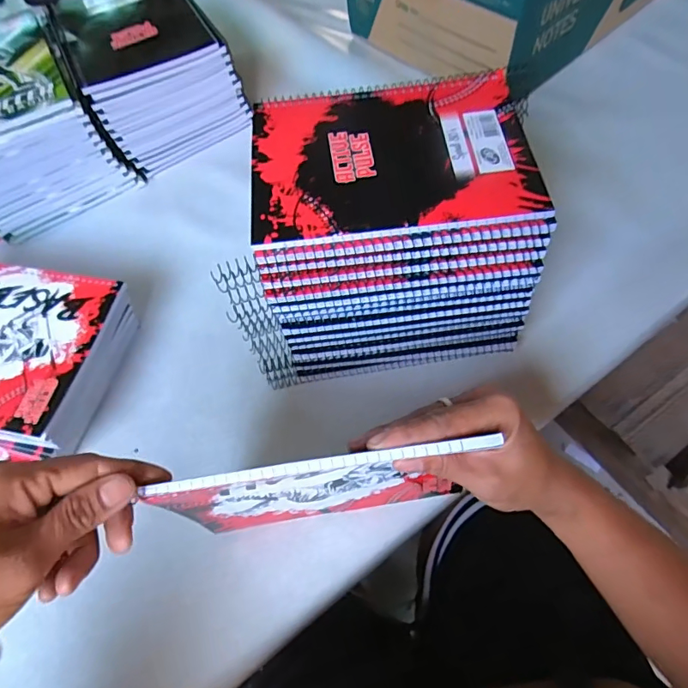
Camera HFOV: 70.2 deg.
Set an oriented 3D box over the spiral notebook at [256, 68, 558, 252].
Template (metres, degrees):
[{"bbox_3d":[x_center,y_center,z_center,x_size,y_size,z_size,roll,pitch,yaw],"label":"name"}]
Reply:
[{"bbox_3d":[0.032,-0.137,0.349,0.194,0.006,0.148,-6,62,1],"label":"spiral notebook"}]

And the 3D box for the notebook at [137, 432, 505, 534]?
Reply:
[{"bbox_3d":[-0.014,0.095,0.321,0.184,0.141,0.013,-8,62,0],"label":"notebook"}]

